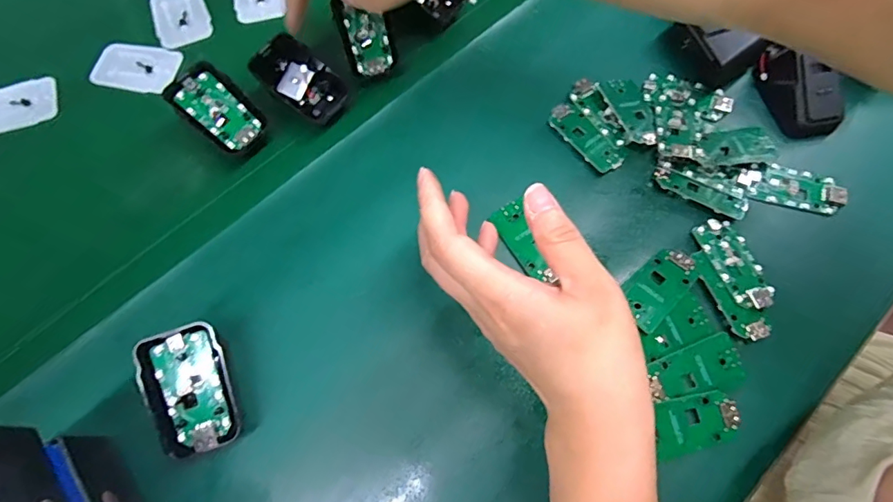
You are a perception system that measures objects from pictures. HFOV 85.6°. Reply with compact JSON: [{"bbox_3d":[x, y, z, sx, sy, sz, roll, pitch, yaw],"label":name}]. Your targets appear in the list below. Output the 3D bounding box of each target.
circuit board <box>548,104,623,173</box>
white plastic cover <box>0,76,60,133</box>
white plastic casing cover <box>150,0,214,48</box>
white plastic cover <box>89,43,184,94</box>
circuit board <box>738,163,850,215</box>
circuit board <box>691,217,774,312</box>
[{"bbox_3d":[0.103,-0.084,0.359,0.027,0.009,0.063,-39,73,-14],"label":"circuit board"},{"bbox_3d":[-0.349,-0.115,0.388,0.067,0.006,0.042,-23,69,-9],"label":"white plastic cover"},{"bbox_3d":[-0.233,-0.206,0.422,0.046,0.007,0.067,-23,69,-9],"label":"white plastic casing cover"},{"bbox_3d":[-0.256,-0.153,0.398,0.065,0.007,0.042,8,68,3],"label":"white plastic cover"},{"bbox_3d":[0.244,-0.046,0.341,0.068,0.006,0.031,16,69,7],"label":"circuit board"},{"bbox_3d":[0.190,0.007,0.316,0.030,0.005,0.063,-17,69,-7],"label":"circuit board"}]

